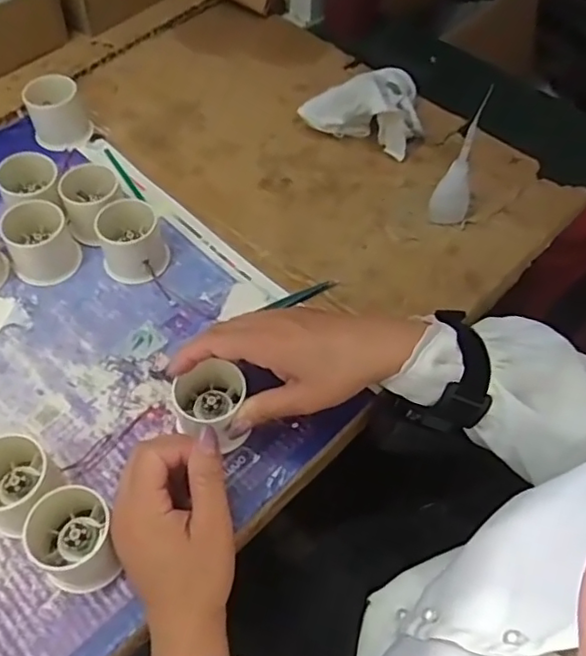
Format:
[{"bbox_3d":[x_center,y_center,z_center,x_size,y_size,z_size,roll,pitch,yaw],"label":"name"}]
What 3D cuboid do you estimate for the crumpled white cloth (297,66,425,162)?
[{"bbox_3d":[0.081,-0.236,0.627,0.114,0.065,0.097,27,60,15],"label":"crumpled white cloth"}]

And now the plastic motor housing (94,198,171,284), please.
[{"bbox_3d":[-0.138,-0.076,0.524,0.057,0.047,0.065,-16,59,-12],"label":"plastic motor housing"}]

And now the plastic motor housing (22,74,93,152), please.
[{"bbox_3d":[-0.232,-0.213,0.600,0.055,0.050,0.046,-16,59,-12],"label":"plastic motor housing"}]

